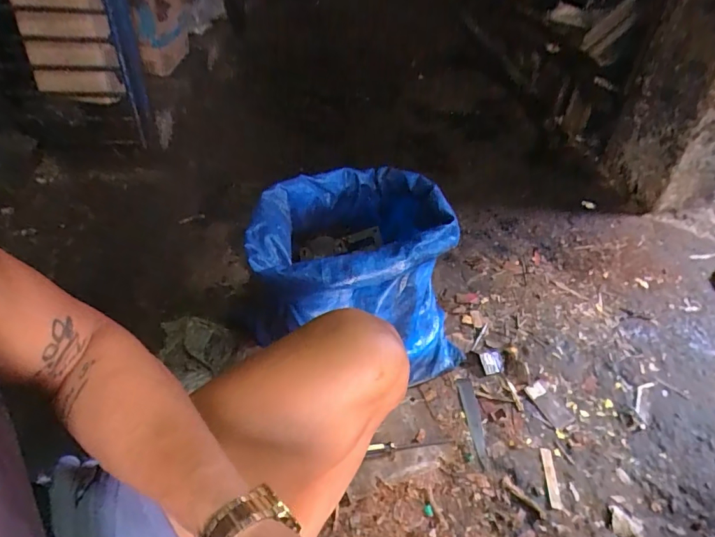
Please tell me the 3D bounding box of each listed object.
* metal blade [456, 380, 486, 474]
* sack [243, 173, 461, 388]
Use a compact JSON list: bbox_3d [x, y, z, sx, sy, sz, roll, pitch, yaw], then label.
[{"bbox_3d":[0.230,0.297,0.876,0.030,0.004,0.184,-1,39,-4],"label":"metal blade"},{"bbox_3d":[-0.017,0.030,0.905,0.358,0.382,0.346,-19,44,-24],"label":"sack"}]

